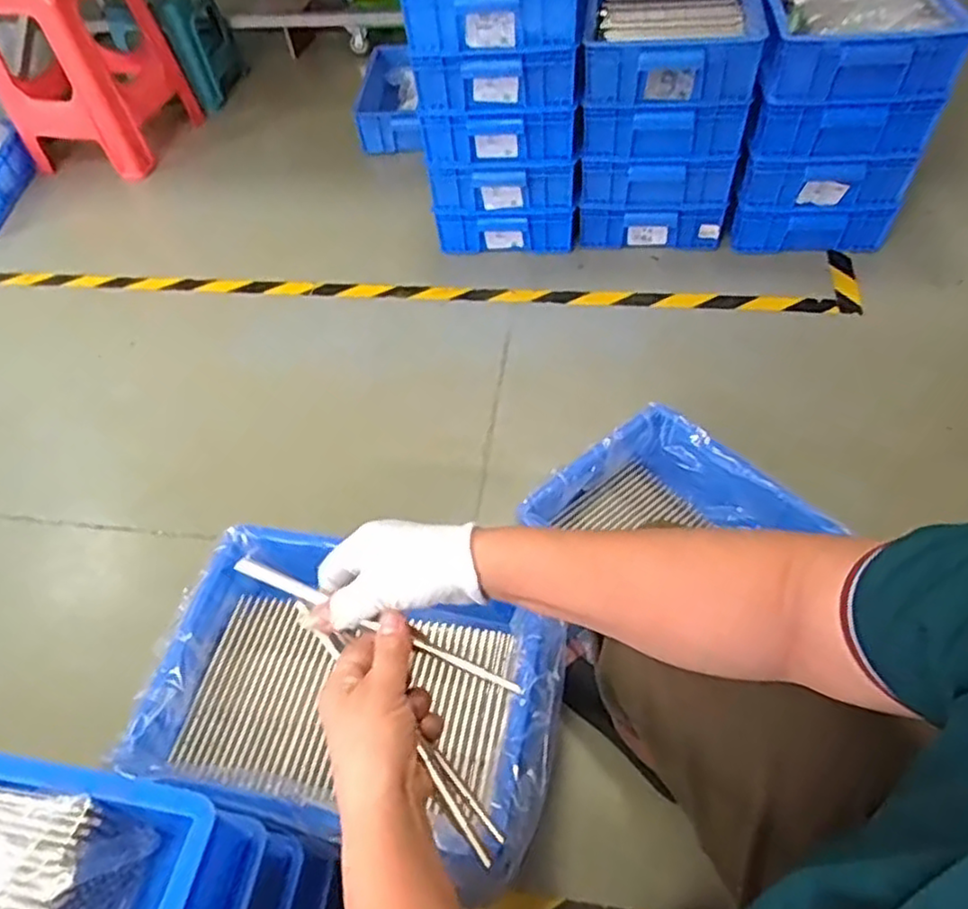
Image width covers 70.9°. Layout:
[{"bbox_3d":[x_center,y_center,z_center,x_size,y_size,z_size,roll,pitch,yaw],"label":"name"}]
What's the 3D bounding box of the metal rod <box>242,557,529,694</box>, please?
[{"bbox_3d":[-0.075,0.115,0.460,0.213,0.010,0.011,21,57,13],"label":"metal rod"}]

